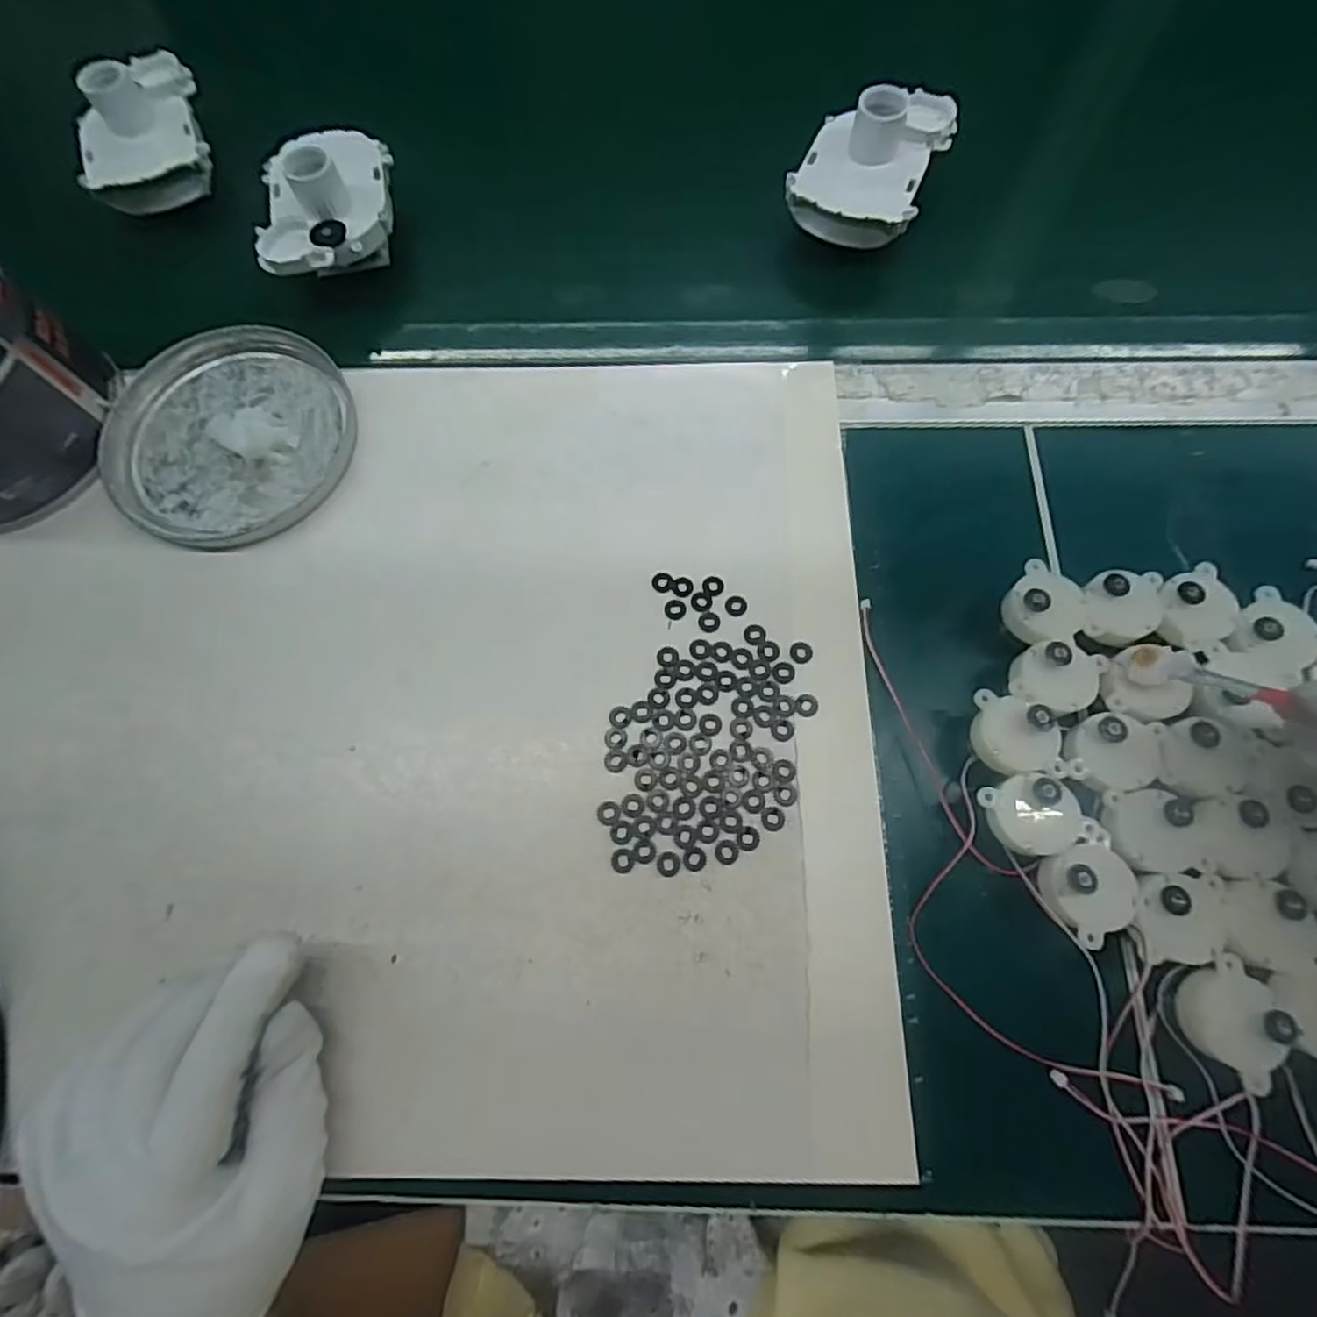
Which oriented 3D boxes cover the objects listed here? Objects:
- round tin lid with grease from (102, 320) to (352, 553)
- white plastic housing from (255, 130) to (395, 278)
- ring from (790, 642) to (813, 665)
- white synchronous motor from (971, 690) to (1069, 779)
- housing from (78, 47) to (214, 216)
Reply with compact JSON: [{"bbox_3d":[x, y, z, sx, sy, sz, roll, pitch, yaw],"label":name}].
[{"bbox_3d":[-0.234,-0.124,0.352,0.133,0.012,0.127,-1,73,2],"label":"round tin lid with grease"},{"bbox_3d":[-0.192,-0.261,0.373,0.069,0.058,0.095,-7,73,0],"label":"white plastic housing"},{"bbox_3d":[0.068,-0.003,0.304,0.010,0.004,0.011,-1,73,2],"label":"ring"},{"bbox_3d":[0.152,0.033,0.273,0.033,0.023,0.033,6,73,4],"label":"white synchronous motor"},{"bbox_3d":[-0.320,-0.325,0.399,0.068,0.055,0.091,-18,73,-3],"label":"housing"}]

